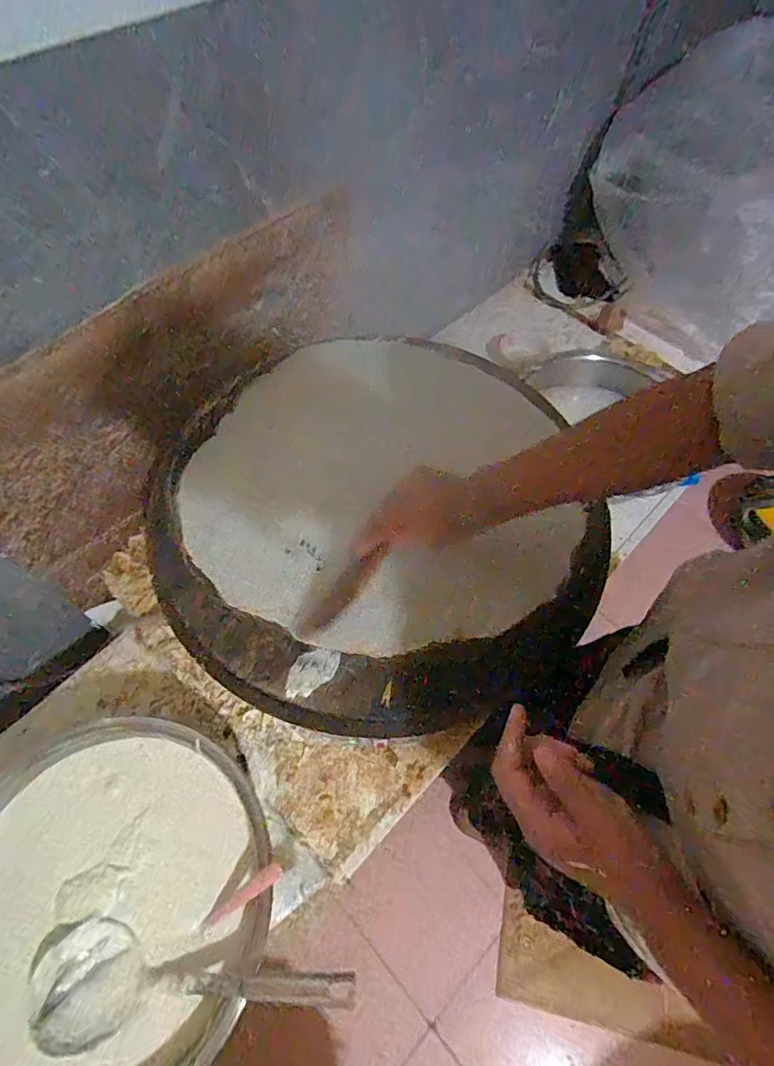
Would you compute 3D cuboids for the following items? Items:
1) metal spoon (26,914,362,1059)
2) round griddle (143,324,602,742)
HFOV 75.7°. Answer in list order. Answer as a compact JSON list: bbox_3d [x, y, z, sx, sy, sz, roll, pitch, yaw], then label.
[{"bbox_3d":[-0.225,0.485,0.546,0.317,0.055,0.110,-2,61,-3],"label":"metal spoon"},{"bbox_3d":[-0.014,-0.044,0.605,0.528,0.048,0.519,1,61,-2],"label":"round griddle"}]

